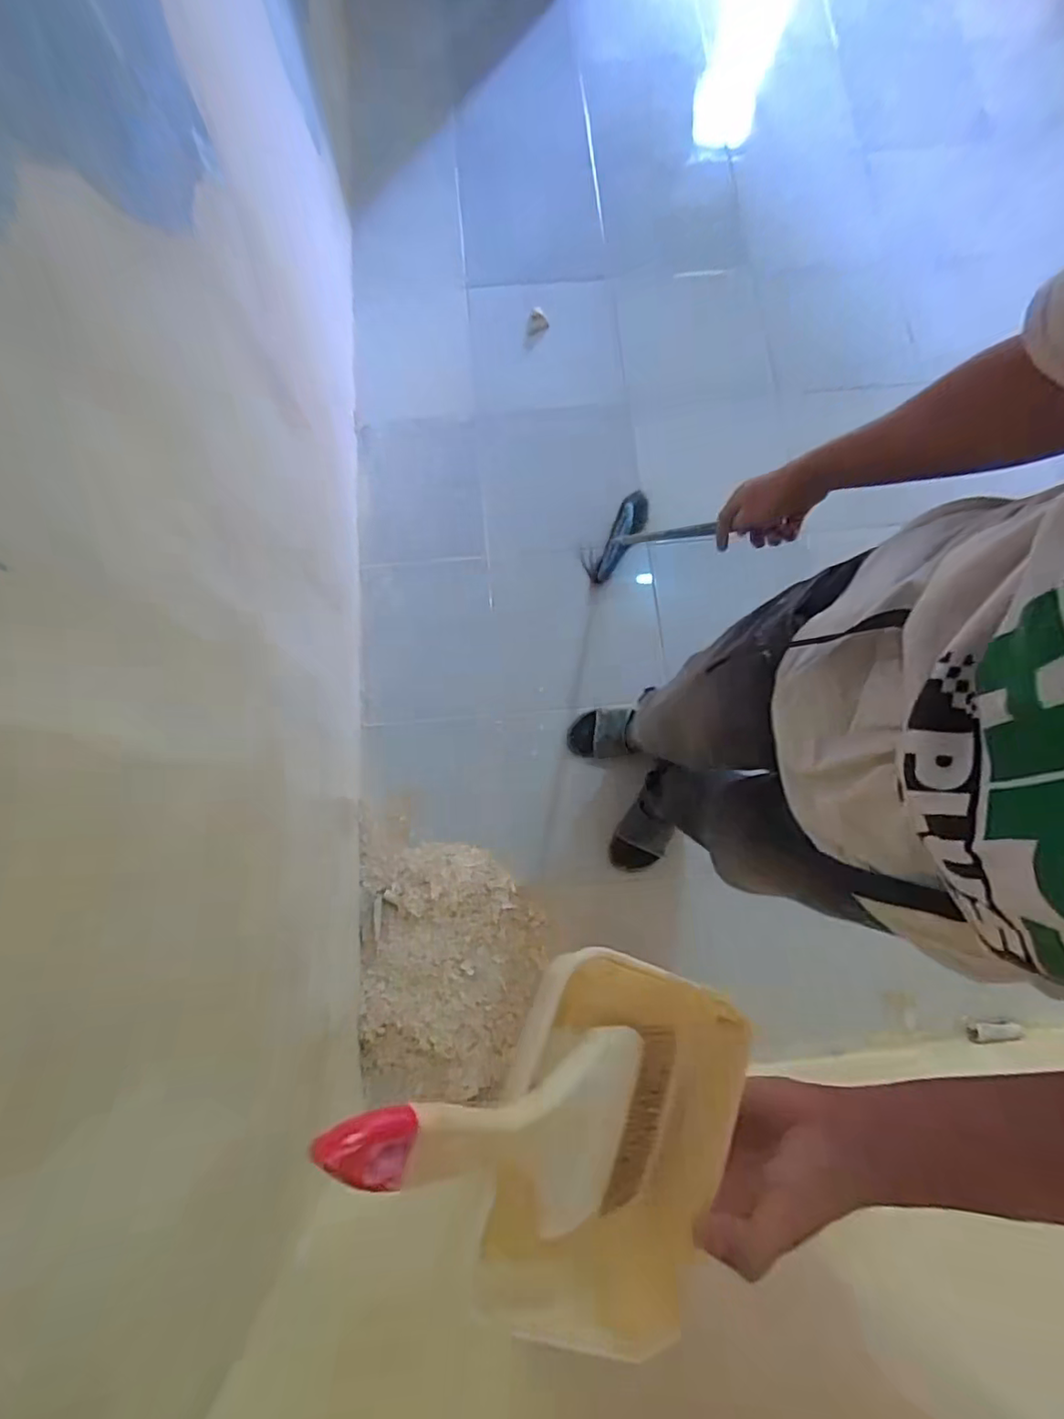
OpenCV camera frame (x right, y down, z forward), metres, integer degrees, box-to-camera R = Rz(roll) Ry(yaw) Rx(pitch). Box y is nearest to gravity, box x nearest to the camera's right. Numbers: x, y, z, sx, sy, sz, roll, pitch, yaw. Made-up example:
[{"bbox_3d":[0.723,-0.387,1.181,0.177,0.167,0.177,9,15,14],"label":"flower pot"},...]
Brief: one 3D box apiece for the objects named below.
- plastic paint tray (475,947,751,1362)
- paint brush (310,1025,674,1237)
[{"bbox_3d":[0.042,0.222,0.300,0.124,0.040,0.172,24,62,5],"label":"plastic paint tray"},{"bbox_3d":[-0.002,0.199,0.266,0.203,0.016,0.088,24,77,-38],"label":"paint brush"}]

